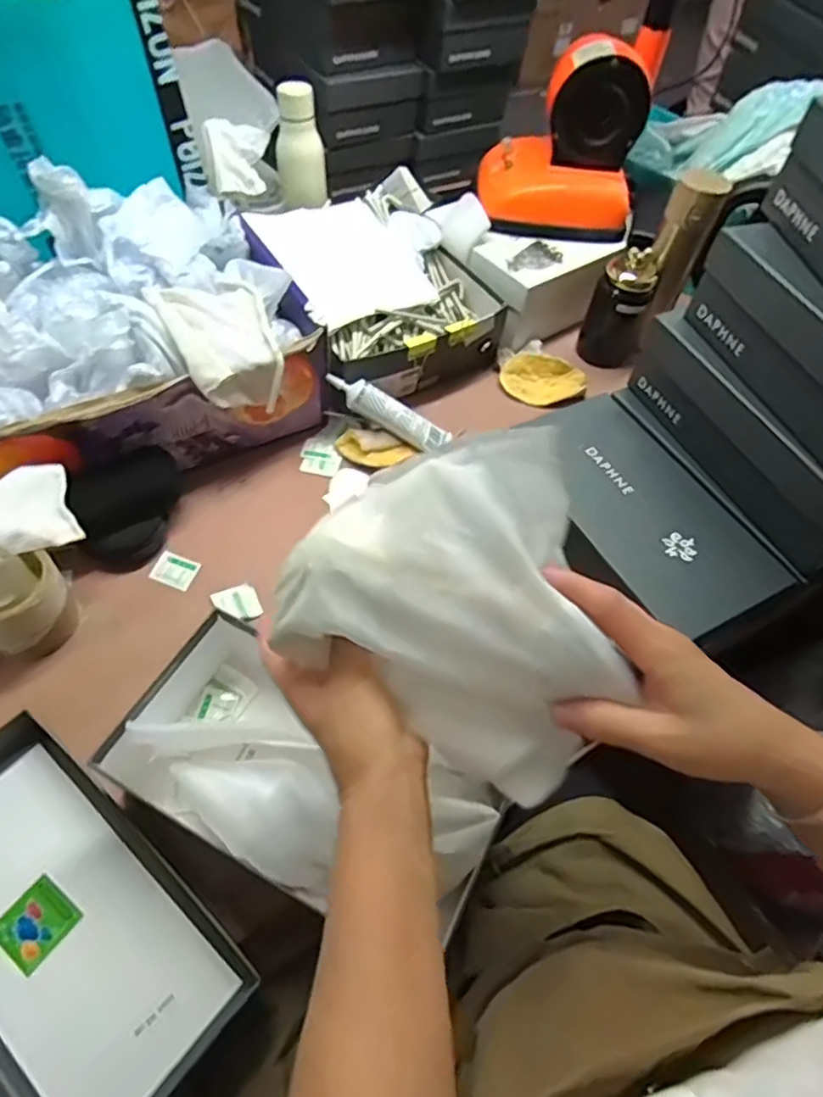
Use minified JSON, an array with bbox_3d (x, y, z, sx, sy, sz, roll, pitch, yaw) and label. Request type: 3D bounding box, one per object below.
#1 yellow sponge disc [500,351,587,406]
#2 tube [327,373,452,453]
[{"bbox_3d":[0.180,-0.233,0.853,0.111,0.033,0.074,18,56,7],"label":"yellow sponge disc"},{"bbox_3d":[-0.024,-0.165,0.758,0.166,0.023,0.046,26,53,-19],"label":"tube"}]

